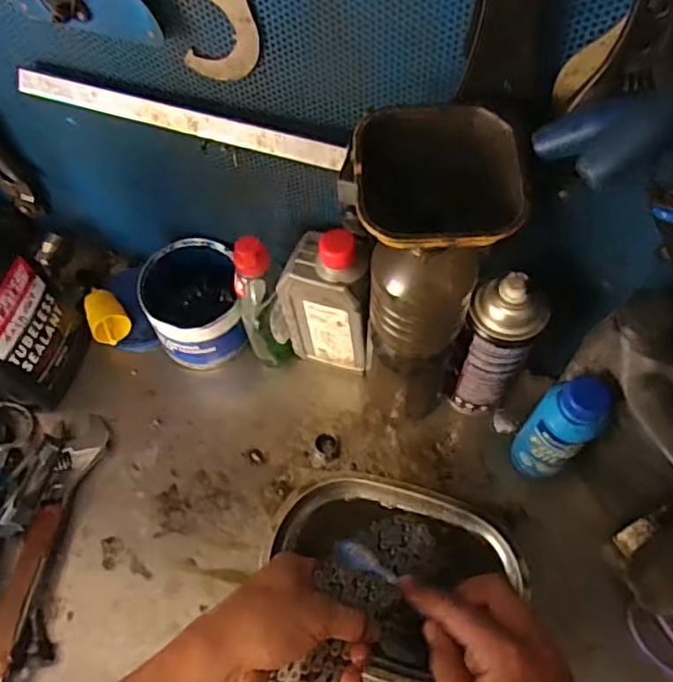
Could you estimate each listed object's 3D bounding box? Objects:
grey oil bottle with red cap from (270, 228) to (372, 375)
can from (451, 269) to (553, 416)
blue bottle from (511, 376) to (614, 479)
[{"bbox_3d":[-0.010,-0.032,0.575,0.093,0.196,0.048,13,61,12],"label":"grey oil bottle with red cap"},{"bbox_3d":[0.139,0.006,0.531,0.055,0.179,0.053,-2,59,3],"label":"can"},{"bbox_3d":[0.183,0.074,0.510,0.051,0.143,0.040,35,67,22],"label":"blue bottle"}]

